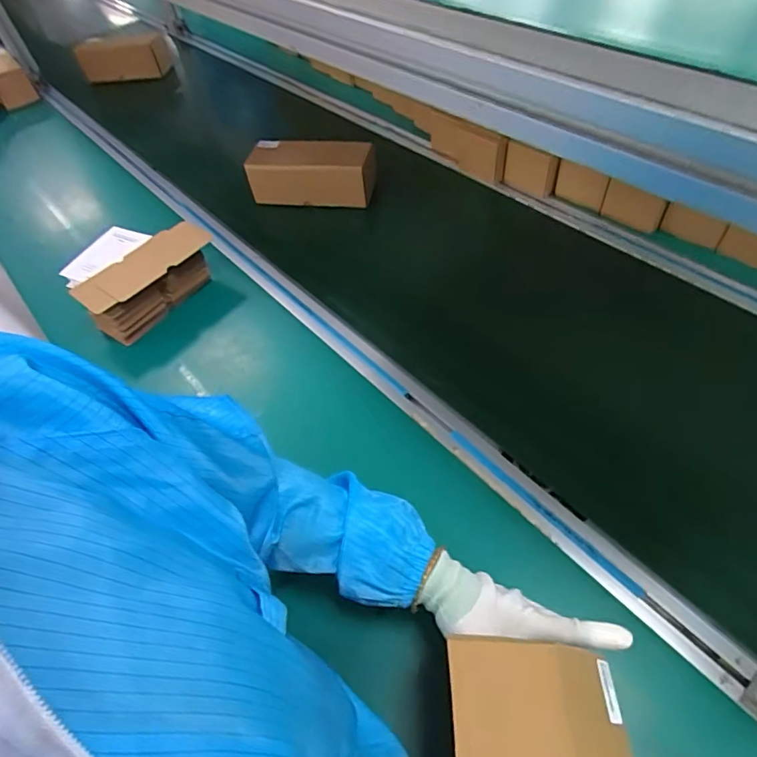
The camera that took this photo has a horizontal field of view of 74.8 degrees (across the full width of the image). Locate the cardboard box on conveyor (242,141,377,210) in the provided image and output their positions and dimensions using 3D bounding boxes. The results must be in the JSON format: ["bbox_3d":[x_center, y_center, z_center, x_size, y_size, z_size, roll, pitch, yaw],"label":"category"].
[{"bbox_3d":[-0.121,-0.378,0.917,0.231,0.089,0.080,6,54,11],"label":"cardboard box on conveyor"}]

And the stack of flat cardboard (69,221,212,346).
[{"bbox_3d":[-0.349,-0.151,0.770,0.075,0.085,0.212,28,61,25],"label":"stack of flat cardboard"}]

